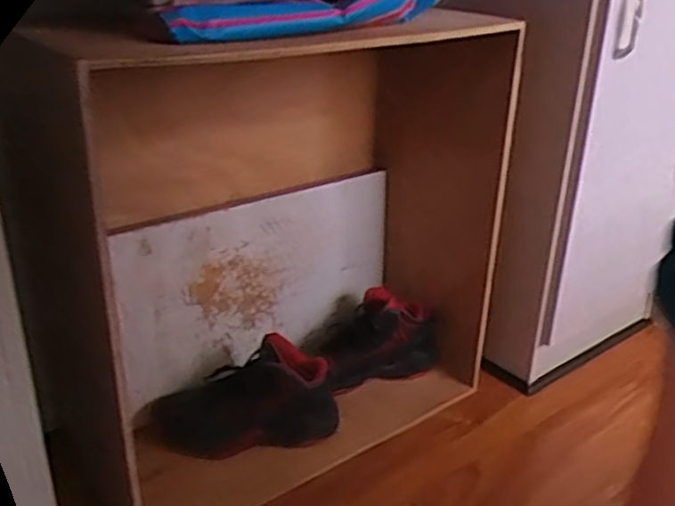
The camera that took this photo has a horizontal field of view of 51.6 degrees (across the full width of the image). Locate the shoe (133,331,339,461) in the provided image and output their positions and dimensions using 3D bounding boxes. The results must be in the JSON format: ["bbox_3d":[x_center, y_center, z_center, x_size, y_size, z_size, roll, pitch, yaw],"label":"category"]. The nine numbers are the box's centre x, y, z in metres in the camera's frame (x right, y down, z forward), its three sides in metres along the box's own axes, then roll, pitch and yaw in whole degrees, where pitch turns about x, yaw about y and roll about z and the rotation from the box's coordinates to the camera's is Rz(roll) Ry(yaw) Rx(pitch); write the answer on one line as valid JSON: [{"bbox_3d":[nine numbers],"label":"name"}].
[{"bbox_3d":[-0.146,0.225,1.035,0.281,0.136,0.117,-7,26,-17],"label":"shoe"}]

